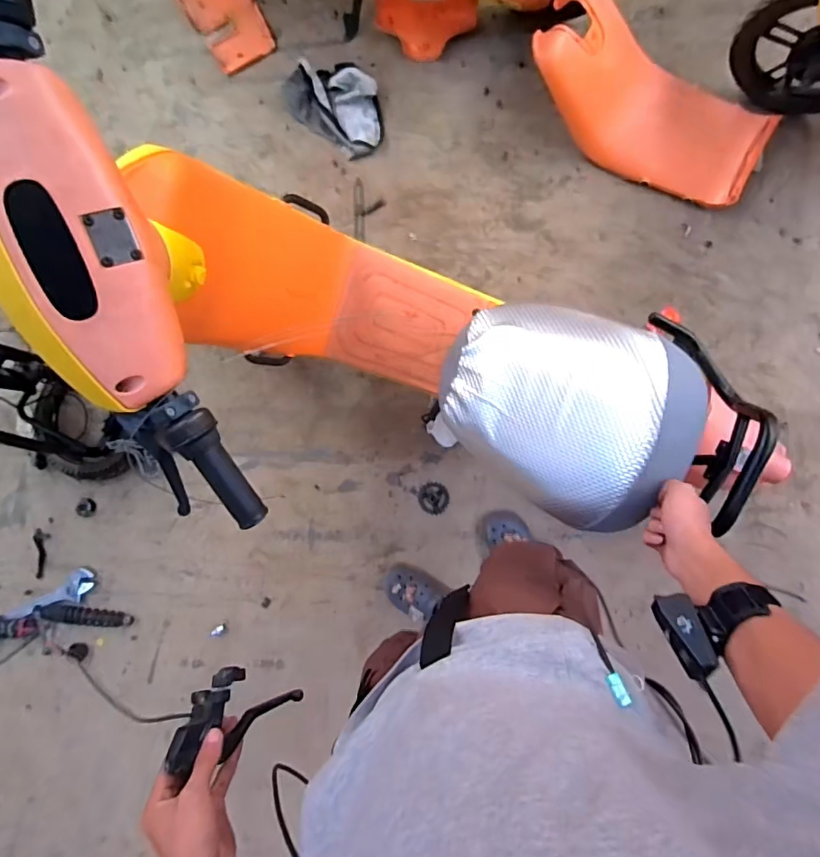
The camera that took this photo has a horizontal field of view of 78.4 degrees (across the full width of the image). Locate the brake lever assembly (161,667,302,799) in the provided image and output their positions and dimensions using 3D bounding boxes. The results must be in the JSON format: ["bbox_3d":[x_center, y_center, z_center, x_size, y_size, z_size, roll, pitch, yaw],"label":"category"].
[{"bbox_3d":[-0.188,0.303,0.562,0.036,0.170,0.075,4,85,33],"label":"brake lever assembly"}]

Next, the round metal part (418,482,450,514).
[{"bbox_3d":[0.066,0.194,1.399,0.085,0.006,0.087,0,85,4],"label":"round metal part"}]

